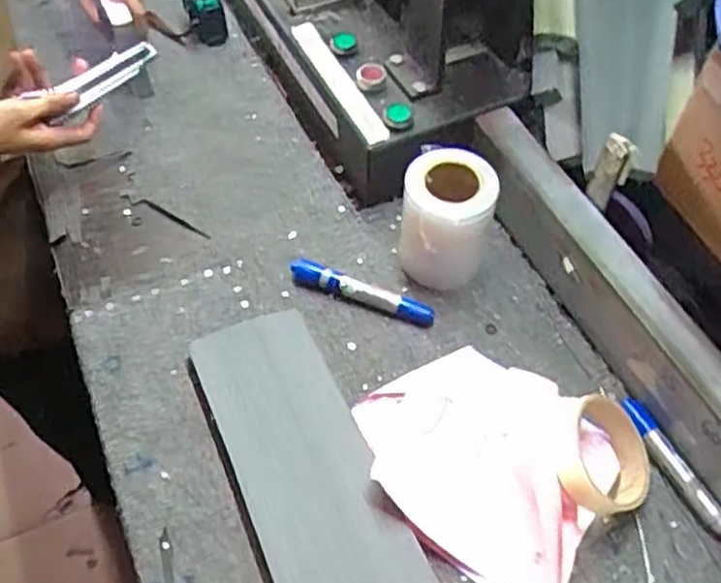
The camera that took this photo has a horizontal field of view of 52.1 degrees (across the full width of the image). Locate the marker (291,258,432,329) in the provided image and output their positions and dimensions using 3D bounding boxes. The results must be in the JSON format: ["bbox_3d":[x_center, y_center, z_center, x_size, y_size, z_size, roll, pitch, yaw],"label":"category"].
[{"bbox_3d":[0.001,0.000,0.668,0.138,0.020,0.023,19,55,13],"label":"marker"}]

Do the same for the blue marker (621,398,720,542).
[{"bbox_3d":[0.244,0.139,0.572,0.022,0.021,0.126,-19,56,-15],"label":"blue marker"}]

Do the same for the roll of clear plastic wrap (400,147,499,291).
[{"bbox_3d":[0.077,-0.064,0.655,0.075,0.114,0.079,1,53,-1],"label":"roll of clear plastic wrap"}]

